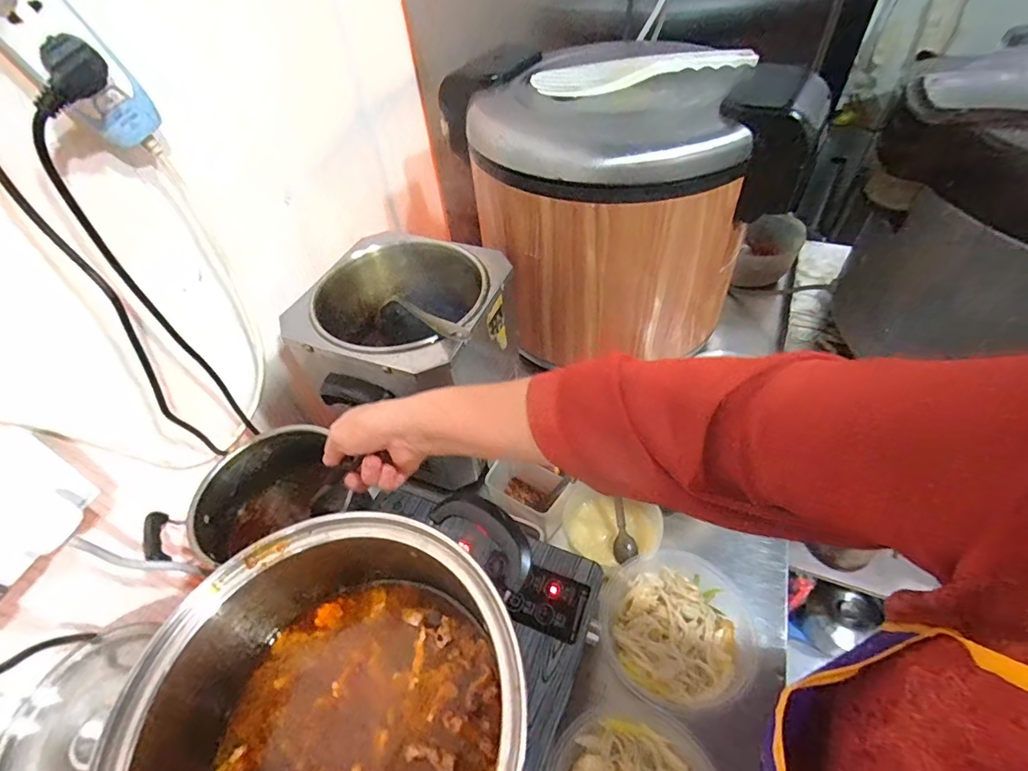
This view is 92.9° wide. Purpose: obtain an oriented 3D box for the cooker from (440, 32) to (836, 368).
[{"bbox_3d":[0.128,-0.255,0.688,0.338,0.312,0.363,-18,51,-9],"label":"cooker"}]

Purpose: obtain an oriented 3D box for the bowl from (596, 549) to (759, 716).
[{"bbox_3d":[0.166,0.254,0.506,0.156,0.062,0.144,2,51,7],"label":"bowl"}]

